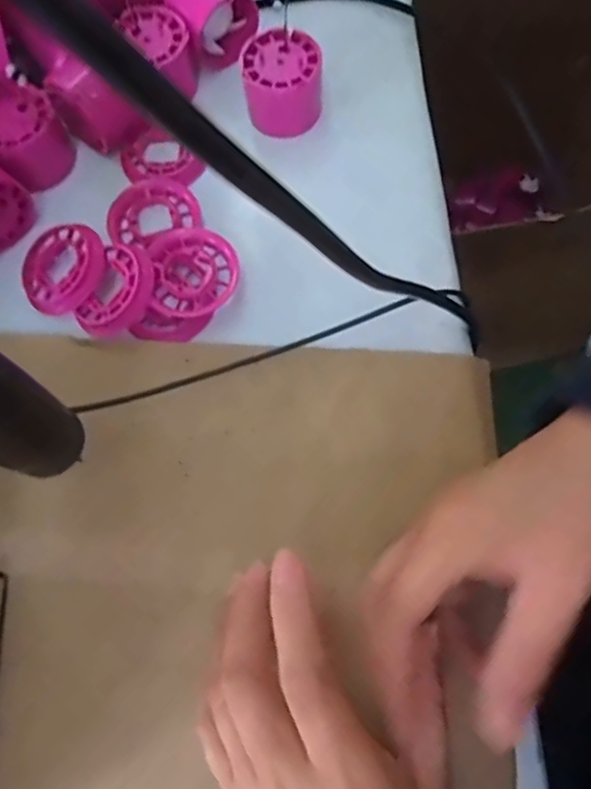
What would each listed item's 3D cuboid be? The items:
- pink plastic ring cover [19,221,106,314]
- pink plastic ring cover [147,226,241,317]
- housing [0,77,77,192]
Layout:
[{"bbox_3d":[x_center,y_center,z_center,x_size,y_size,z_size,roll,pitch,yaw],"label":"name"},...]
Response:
[{"bbox_3d":[-0.136,-0.074,0.335,0.053,0.008,0.052,-44,70,4],"label":"pink plastic ring cover"},{"bbox_3d":[-0.058,-0.071,0.333,0.050,0.014,0.052,-9,72,-1],"label":"pink plastic ring cover"},{"bbox_3d":[-0.165,-0.156,0.348,0.047,0.031,0.054,-35,74,-9],"label":"housing"}]

